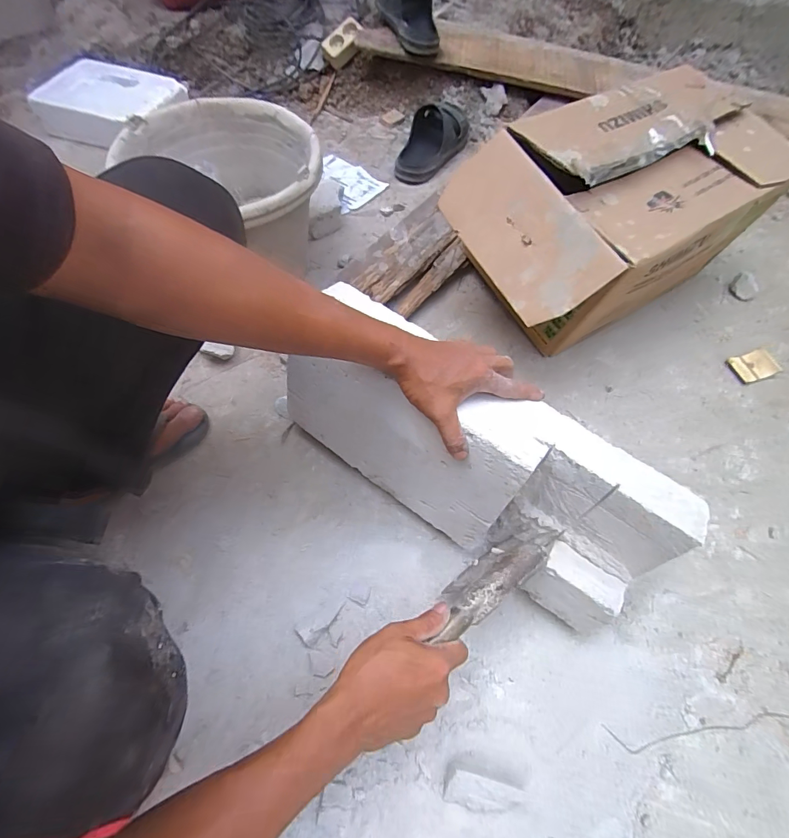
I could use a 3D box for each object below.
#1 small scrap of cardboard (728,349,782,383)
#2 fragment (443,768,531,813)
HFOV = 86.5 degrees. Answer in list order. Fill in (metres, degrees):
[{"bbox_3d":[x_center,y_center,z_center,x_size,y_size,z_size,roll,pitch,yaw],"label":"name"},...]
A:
[{"bbox_3d":[0.647,-0.095,0.754,0.082,0.010,0.052,-16,65,-12],"label":"small scrap of cardboard"},{"bbox_3d":[0.093,0.390,0.435,0.078,0.038,0.038,15,63,4],"label":"fragment"}]

